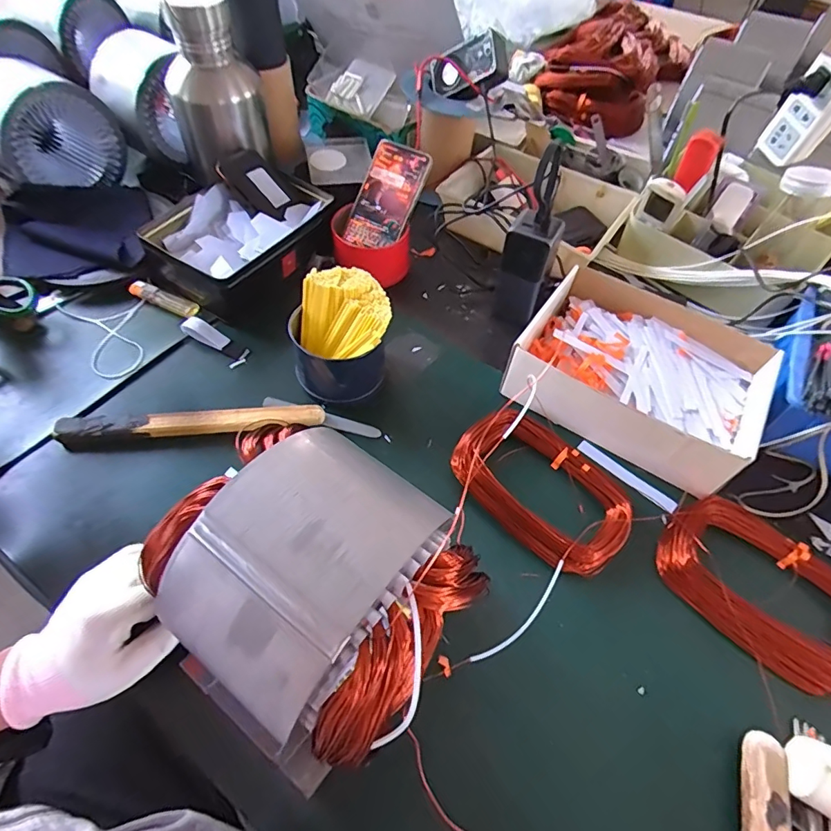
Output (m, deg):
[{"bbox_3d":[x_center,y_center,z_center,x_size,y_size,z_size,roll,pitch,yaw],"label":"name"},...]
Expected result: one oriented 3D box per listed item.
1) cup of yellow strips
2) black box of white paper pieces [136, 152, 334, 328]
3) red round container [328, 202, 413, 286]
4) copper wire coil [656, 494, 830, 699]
[{"bbox_3d":[-0.081,-0.086,0.530,0.102,0.098,0.100,1,56,-2],"label":"cup of yellow strips"},{"bbox_3d":[-0.217,-0.240,0.632,0.148,0.073,0.227,29,59,15],"label":"black box of white paper pieces"},{"bbox_3d":[-0.059,-0.219,0.651,0.099,0.064,0.094,1,56,-2],"label":"red round container"},{"bbox_3d":[0.312,0.151,0.434,0.124,0.022,0.174,-31,63,-21],"label":"copper wire coil"}]

